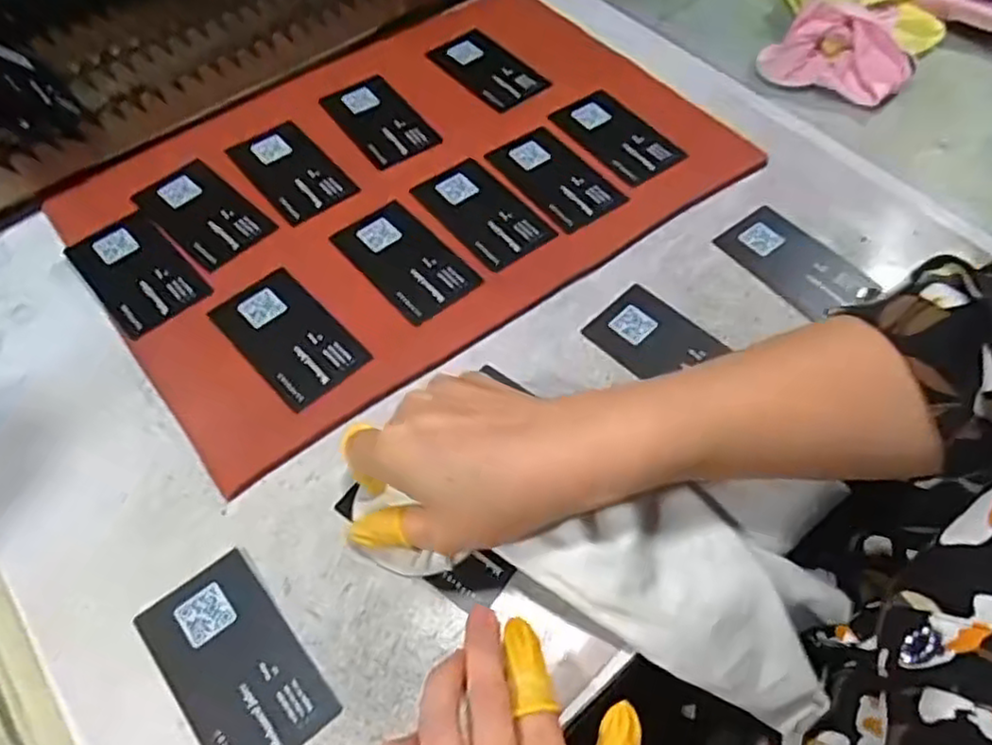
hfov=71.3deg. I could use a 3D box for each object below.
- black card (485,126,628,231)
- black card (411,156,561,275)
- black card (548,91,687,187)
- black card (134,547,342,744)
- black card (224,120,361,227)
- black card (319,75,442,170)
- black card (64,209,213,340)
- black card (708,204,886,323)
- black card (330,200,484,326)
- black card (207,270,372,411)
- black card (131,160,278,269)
[{"bbox_3d":[0.039,-0.124,0.437,0.052,0.006,0.087,-31,62,-18],"label":"black card"},{"bbox_3d":[-0.008,-0.099,0.420,0.047,0.004,0.087,-33,63,-18],"label":"black card"},{"bbox_3d":[0.081,-0.156,0.456,0.045,0.006,0.085,-34,63,-12],"label":"black card"},{"bbox_3d":[-0.110,0.122,0.291,0.050,0.004,0.089,-36,64,-20],"label":"black card"},{"bbox_3d":[-0.130,-0.129,0.441,0.049,0.004,0.086,-35,64,-19],"label":"black card"},{"bbox_3d":[-0.078,-0.170,0.468,0.049,0.006,0.084,-32,62,-17],"label":"black card"},{"bbox_3d":[-0.208,-0.059,0.398,0.050,0.004,0.091,-38,65,-21],"label":"black card"},{"bbox_3d":[0.176,-0.066,0.406,0.049,0.004,0.082,-32,63,-18],"label":"black card"},{"bbox_3d":[-0.052,-0.067,0.400,0.049,0.004,0.085,-35,64,-19],"label":"black card"},{"bbox_3d":[-0.113,-0.022,0.375,0.049,0.004,0.087,-39,65,-21],"label":"black card"},{"bbox_3d":[-0.178,-0.097,0.422,0.085,0.004,0.049,38,66,21],"label":"black card"}]

